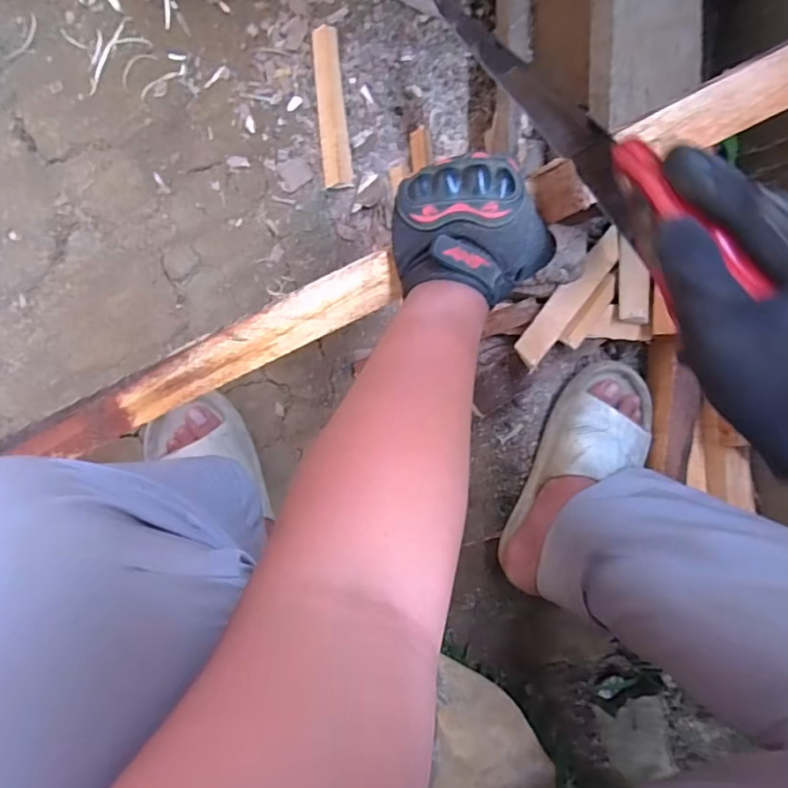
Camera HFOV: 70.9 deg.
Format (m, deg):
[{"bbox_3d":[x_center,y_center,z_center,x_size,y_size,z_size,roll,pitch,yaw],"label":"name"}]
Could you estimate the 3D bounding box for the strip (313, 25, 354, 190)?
[{"bbox_3d":[-0.073,-0.335,0.649,0.032,0.017,0.178,-6,95,-6],"label":"strip"}]

